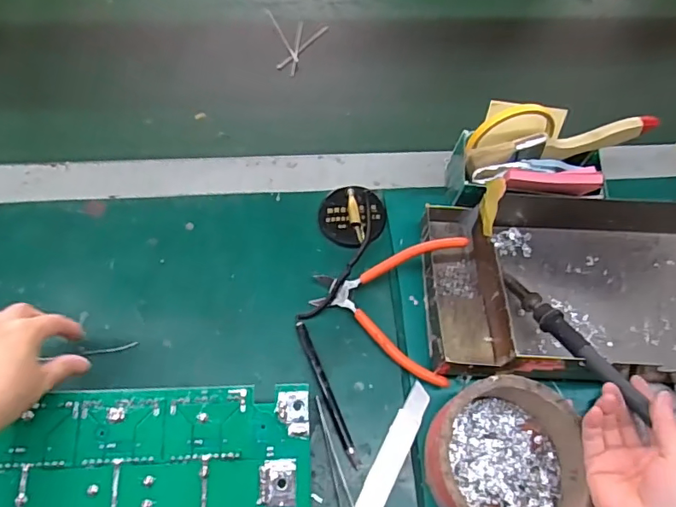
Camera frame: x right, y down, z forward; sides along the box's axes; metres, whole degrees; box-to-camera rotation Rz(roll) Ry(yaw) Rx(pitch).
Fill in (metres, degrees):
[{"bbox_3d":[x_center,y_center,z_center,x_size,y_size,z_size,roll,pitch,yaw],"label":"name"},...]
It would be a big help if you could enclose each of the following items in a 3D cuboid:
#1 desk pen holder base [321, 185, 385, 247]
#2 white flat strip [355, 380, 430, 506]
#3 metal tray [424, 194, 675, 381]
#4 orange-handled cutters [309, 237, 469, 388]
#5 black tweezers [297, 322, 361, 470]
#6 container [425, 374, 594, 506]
[{"bbox_3d":[0.014,-0.039,0.523,0.067,0.018,0.064,2,62,-3],"label":"desk pen holder base"},{"bbox_3d":[0.038,0.180,0.415,0.021,0.004,0.154,23,64,17],"label":"white flat strip"},{"bbox_3d":[0.249,0.024,0.479,0.326,0.058,0.184,2,62,-3],"label":"metal tray"},{"bbox_3d":[0.043,0.043,0.474,0.134,0.022,0.131,9,82,17],"label":"orange-handled cutters"},{"bbox_3d":[-0.011,0.121,0.444,0.009,0.007,0.133,-19,65,-13],"label":"black tweezers"},{"bbox_3d":[0.136,0.166,0.403,0.114,0.050,0.118,2,62,-3],"label":"container"}]

